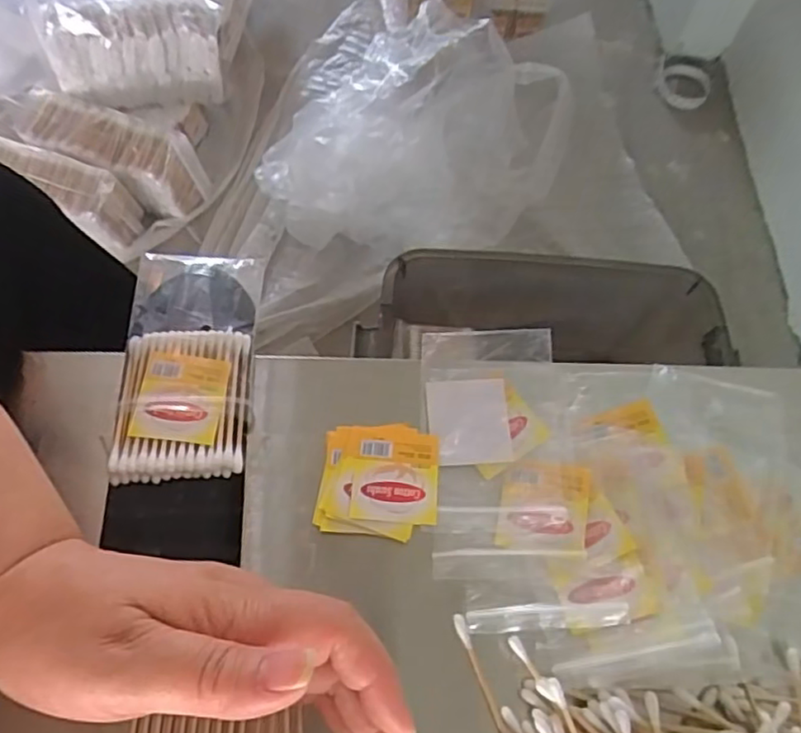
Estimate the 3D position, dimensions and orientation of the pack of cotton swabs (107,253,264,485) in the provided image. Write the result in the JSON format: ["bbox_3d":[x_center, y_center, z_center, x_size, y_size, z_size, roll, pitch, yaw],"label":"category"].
[{"bbox_3d":[-0.105,-0.005,0.318,0.061,0.014,0.125,-2,67,-5],"label":"pack of cotton swabs"}]

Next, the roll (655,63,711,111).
[{"bbox_3d":[0.478,-0.478,1.078,0.087,0.019,0.098,24,68,6],"label":"roll"}]

